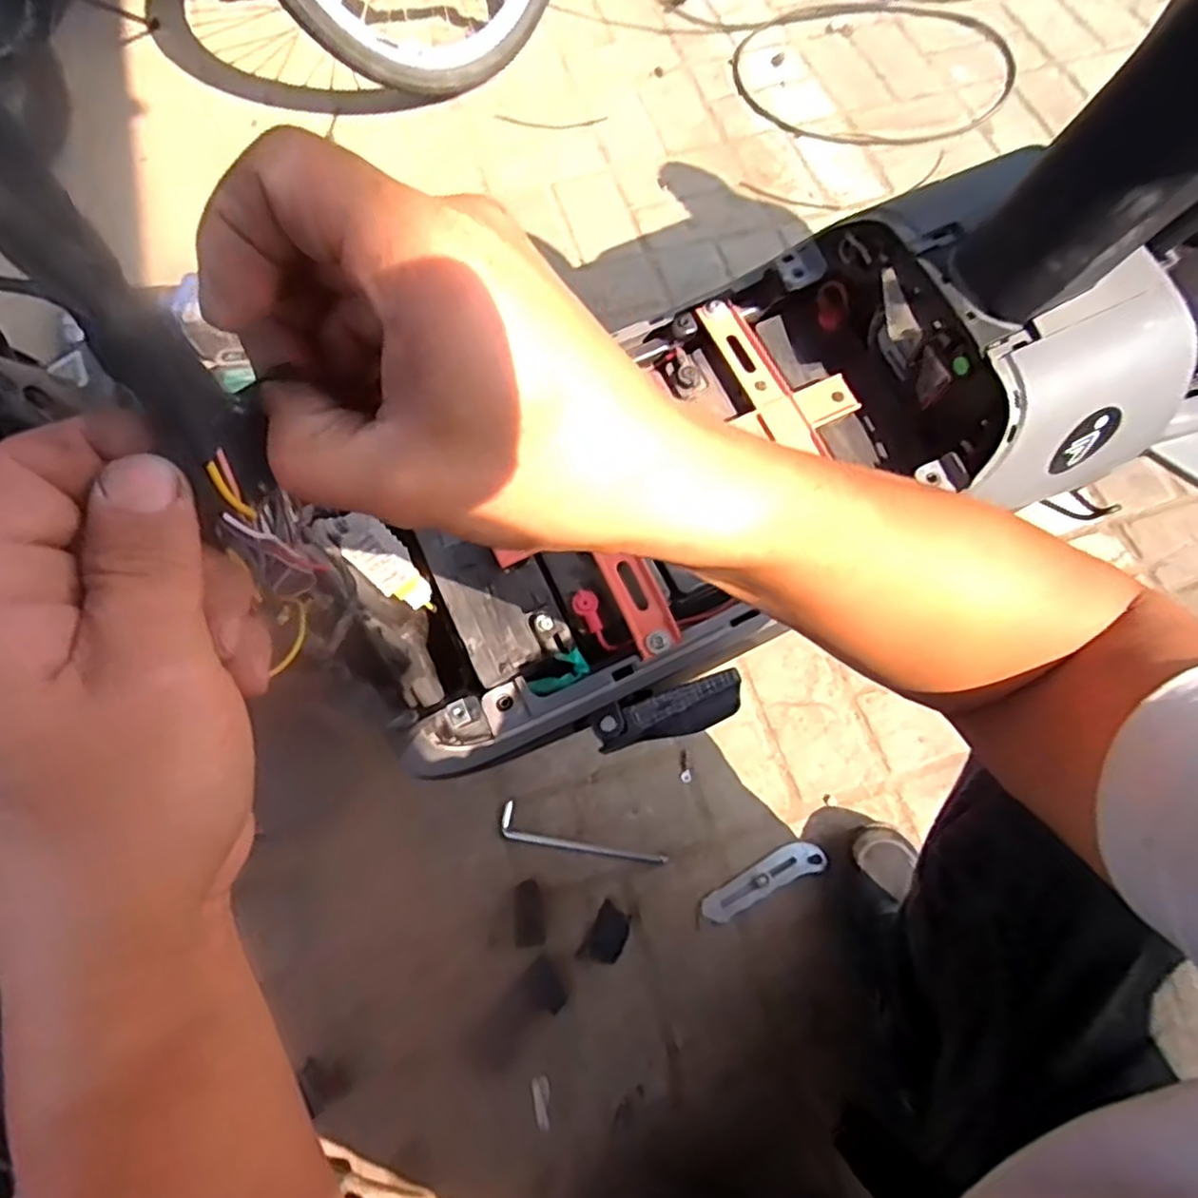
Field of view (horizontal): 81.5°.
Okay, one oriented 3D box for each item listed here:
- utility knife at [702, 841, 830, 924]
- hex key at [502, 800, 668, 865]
[{"bbox_3d":[0.165,0.282,0.699,0.131,0.013,0.036,-23,70,-9],"label":"utility knife"},{"bbox_3d":[-0.016,0.248,0.721,0.174,0.004,0.032,13,69,5],"label":"hex key"}]

